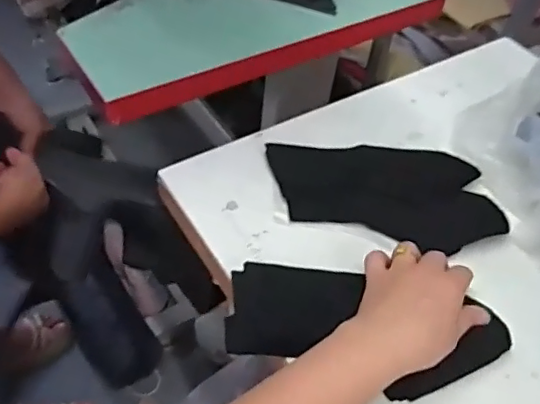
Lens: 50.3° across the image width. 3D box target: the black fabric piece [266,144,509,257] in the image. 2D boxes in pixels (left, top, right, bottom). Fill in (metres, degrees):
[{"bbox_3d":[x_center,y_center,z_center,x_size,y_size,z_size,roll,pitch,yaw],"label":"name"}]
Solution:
[{"bbox_3d":[0.117,-0.011,0.588,0.223,0.012,0.128,4,49,-1],"label":"black fabric piece"}]

